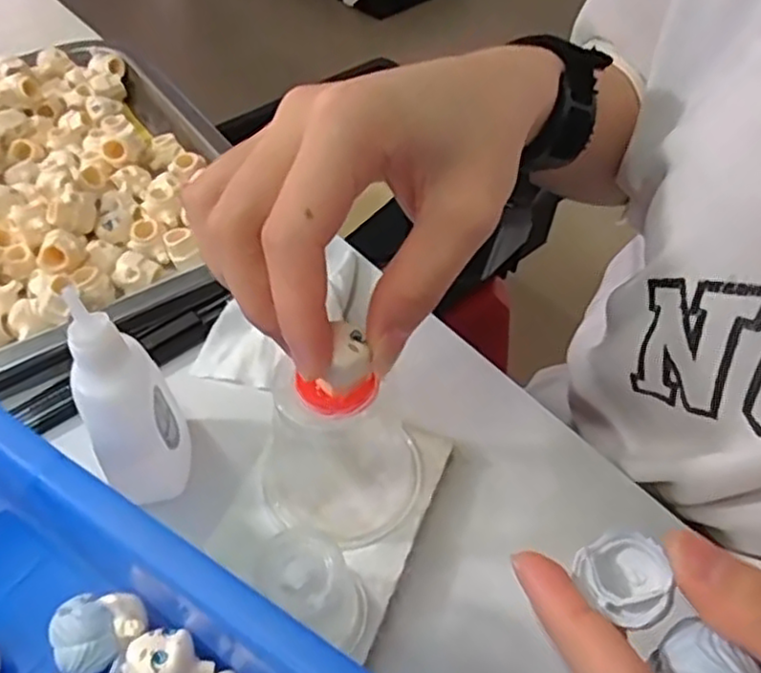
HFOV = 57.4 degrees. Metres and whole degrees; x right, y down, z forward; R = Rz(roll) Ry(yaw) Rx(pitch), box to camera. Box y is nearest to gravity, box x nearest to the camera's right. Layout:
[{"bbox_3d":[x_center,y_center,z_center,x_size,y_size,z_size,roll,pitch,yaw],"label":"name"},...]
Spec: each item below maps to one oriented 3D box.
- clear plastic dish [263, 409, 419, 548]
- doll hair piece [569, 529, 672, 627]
[{"bbox_3d":[-0.015,0.053,0.267,0.056,0.014,0.052,0,49,-1],"label":"clear plastic dish"},{"bbox_3d":[0.064,0.062,0.179,0.022,0.011,0.023,-23,53,-19],"label":"doll hair piece"}]

